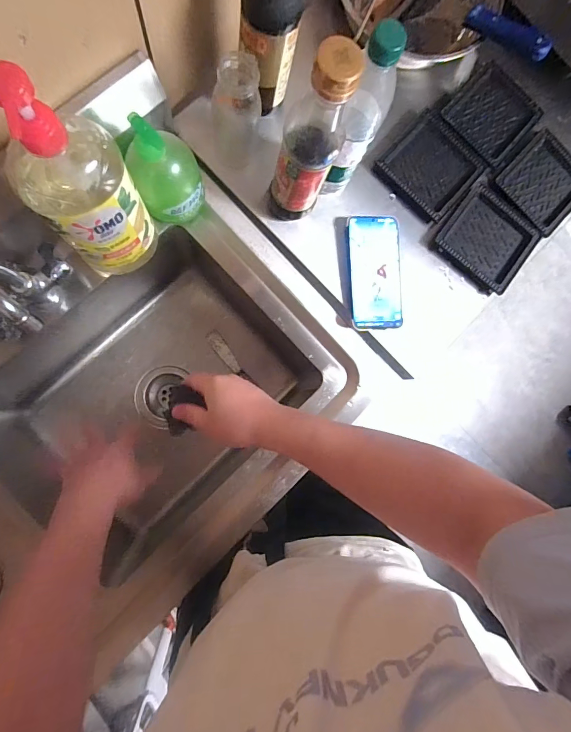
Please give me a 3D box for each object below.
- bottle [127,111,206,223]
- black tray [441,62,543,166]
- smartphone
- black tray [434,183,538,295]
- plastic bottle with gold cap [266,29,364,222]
[{"bbox_3d":[-0.142,-0.237,0.471,0.080,0.162,0.073,-12,89,-9],"label":"bottle"},{"bbox_3d":[0.319,-0.391,0.610,0.119,0.023,0.130,44,82,-4],"label":"black tray"},{"bbox_3d":[0.130,-0.136,0.562,0.074,0.007,0.164,-2,86,-4],"label":"smartphone"},{"bbox_3d":[0.303,-0.190,0.584,0.130,0.013,0.131,42,82,-4],"label":"black tray"},{"bbox_3d":[0.027,-0.241,0.431,0.063,0.228,0.061,1,87,-9],"label":"plastic bottle with gold cap"}]

